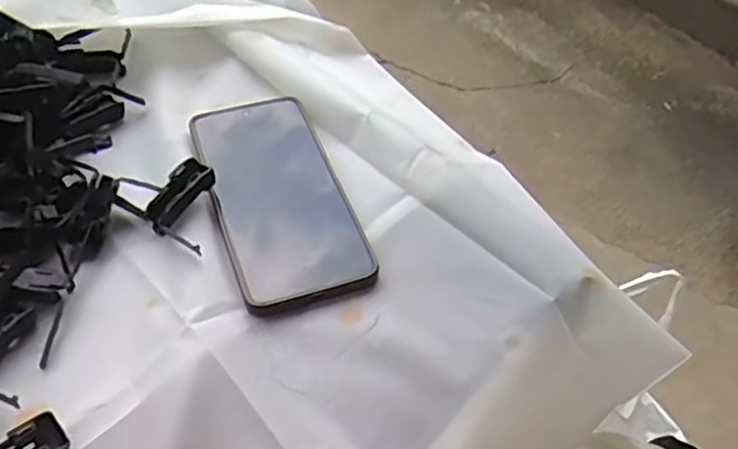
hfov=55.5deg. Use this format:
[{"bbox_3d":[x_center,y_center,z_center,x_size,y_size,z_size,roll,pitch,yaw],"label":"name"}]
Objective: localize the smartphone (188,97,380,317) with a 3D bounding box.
[{"bbox_3d":[-0.057,-0.020,0.435,0.080,0.009,0.162,-15,51,-16],"label":"smartphone"}]

